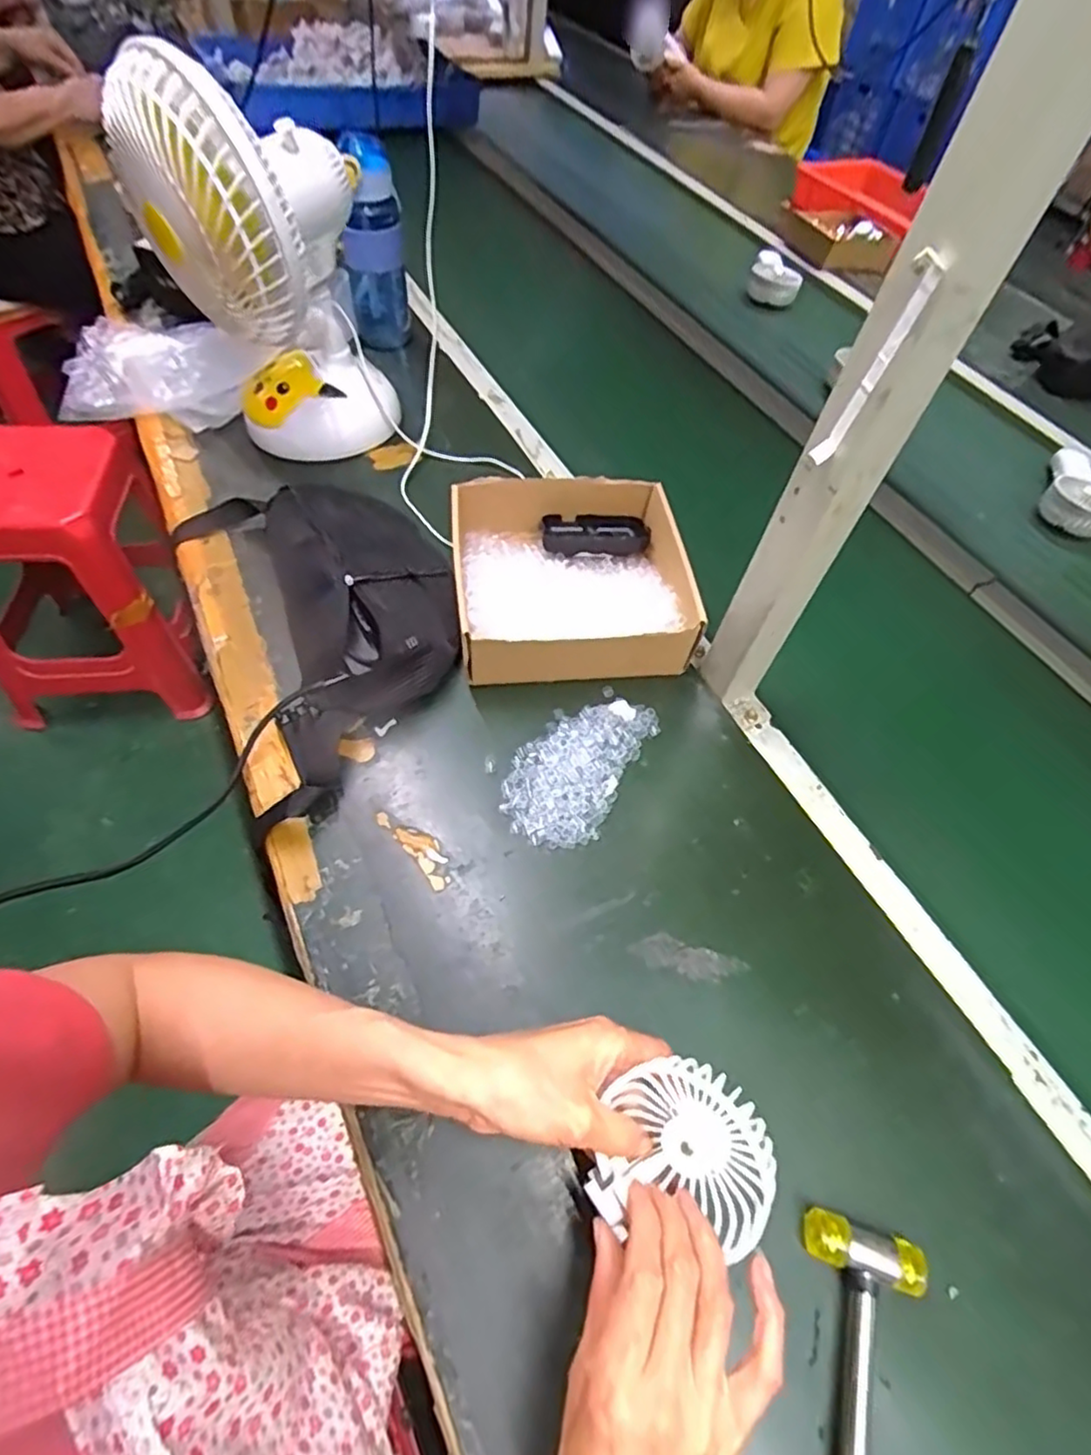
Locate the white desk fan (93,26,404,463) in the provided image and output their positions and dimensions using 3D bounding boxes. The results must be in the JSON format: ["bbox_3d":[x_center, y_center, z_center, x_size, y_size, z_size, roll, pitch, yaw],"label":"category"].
[{"bbox_3d":[-0.288,-0.468,0.682,0.207,0.320,0.248,-18,60,-16],"label":"white desk fan"}]

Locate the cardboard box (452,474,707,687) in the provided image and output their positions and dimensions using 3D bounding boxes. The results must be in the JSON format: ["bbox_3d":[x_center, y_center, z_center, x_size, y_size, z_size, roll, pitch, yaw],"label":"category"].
[{"bbox_3d":[0.023,-0.146,0.633,0.211,0.070,0.202,-3,57,-7],"label":"cardboard box"}]

